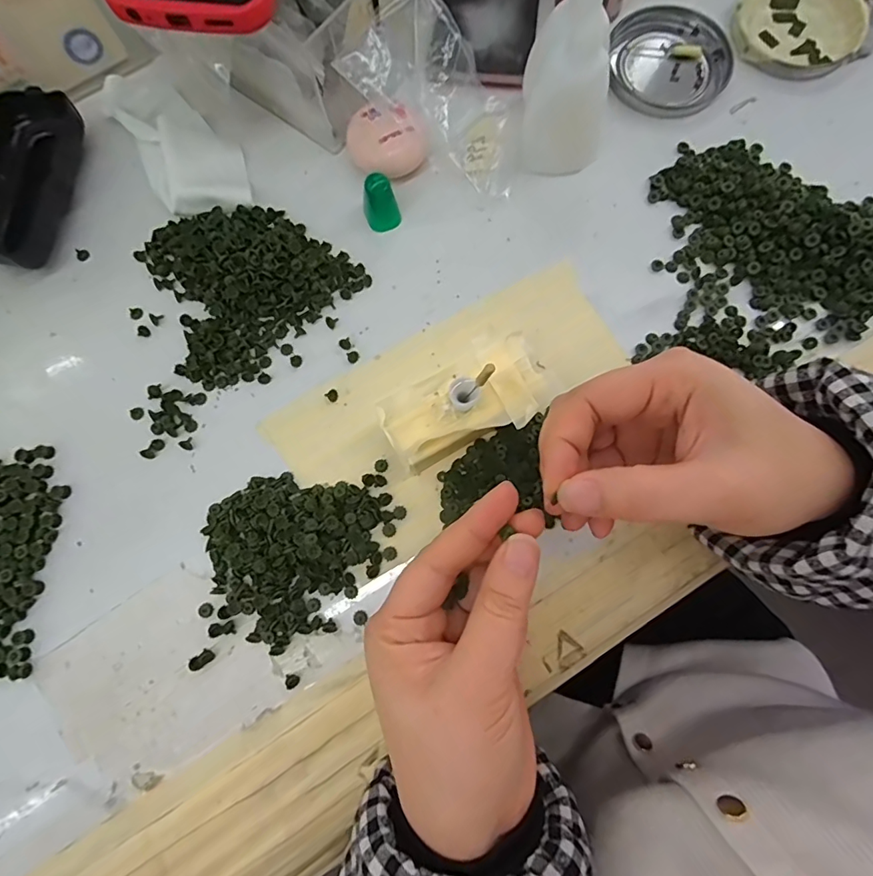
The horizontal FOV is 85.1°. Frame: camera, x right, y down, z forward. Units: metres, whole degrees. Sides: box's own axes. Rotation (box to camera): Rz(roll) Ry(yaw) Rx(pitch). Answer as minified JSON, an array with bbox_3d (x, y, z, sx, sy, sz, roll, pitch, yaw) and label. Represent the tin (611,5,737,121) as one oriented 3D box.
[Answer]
[{"bbox_3d":[0.151,-0.247,0.313,0.077,0.010,0.077,0,79,0],"label":"tin"}]

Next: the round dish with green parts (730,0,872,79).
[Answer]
[{"bbox_3d":[0.238,-0.272,0.313,0.086,0.010,0.077,-36,81,-7],"label":"round dish with green parts"}]

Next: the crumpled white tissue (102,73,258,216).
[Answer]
[{"bbox_3d":[-0.163,-0.188,0.298,0.054,0.011,0.124,-33,80,-6],"label":"crumpled white tissue"}]

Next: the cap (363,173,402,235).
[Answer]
[{"bbox_3d":[-0.032,-0.138,0.280,0.020,0.029,0.016,-9,79,-2],"label":"cap"}]

